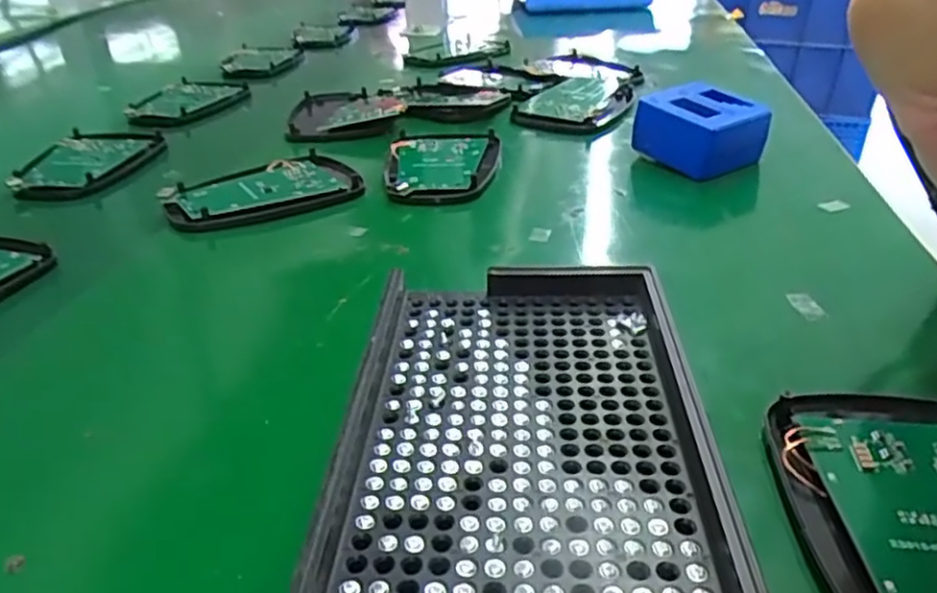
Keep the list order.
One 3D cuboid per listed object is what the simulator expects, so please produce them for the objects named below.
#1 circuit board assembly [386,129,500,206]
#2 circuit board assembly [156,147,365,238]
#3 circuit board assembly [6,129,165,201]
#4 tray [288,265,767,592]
[{"bbox_3d":[-0.016,-0.074,0.393,0.062,0.010,0.097,3,30,5],"label":"circuit board assembly"},{"bbox_3d":[-0.108,-0.057,0.368,0.093,0.007,0.065,-17,34,-26],"label":"circuit board assembly"},{"bbox_3d":[-0.224,-0.079,0.415,0.064,0.009,0.089,3,30,4],"label":"circuit board assembly"},{"bbox_3d":[0.015,0.038,0.189,0.093,0.023,0.140,2,30,3],"label":"tray"}]

